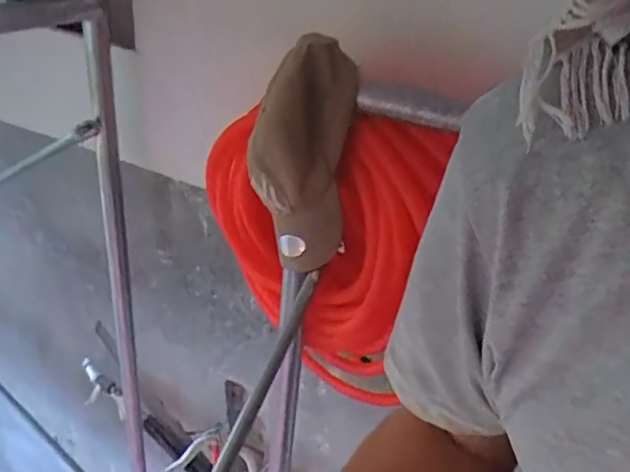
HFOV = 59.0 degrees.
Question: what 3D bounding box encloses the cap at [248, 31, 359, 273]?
[{"bbox_3d":[-0.018,-0.097,0.707,0.123,0.297,0.070,6,15,6],"label":"cap"}]

